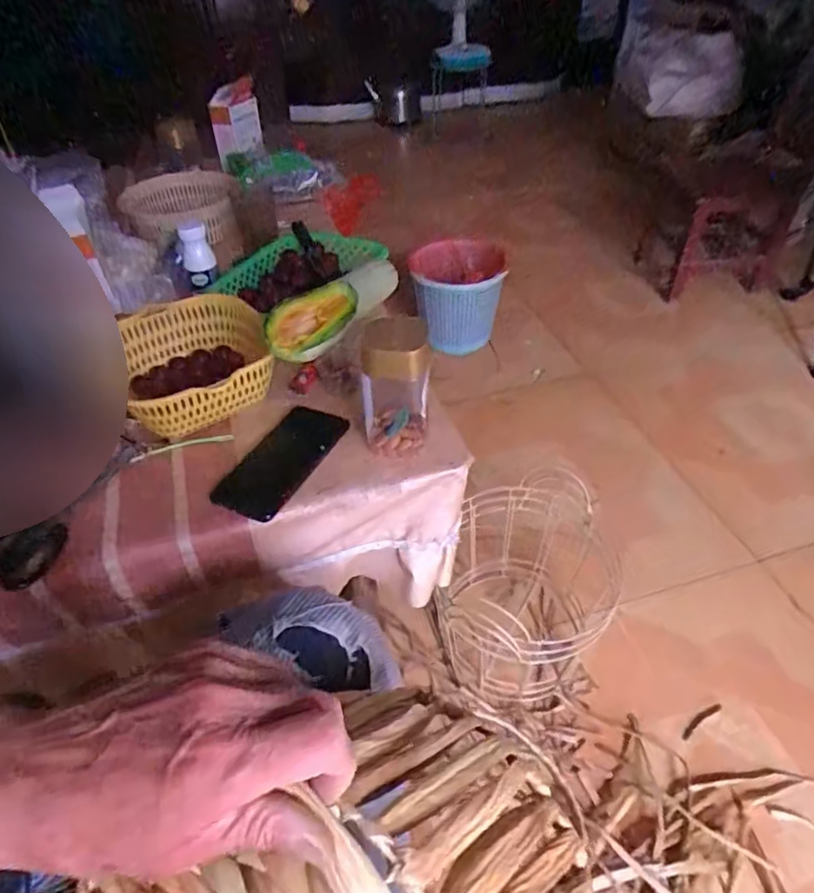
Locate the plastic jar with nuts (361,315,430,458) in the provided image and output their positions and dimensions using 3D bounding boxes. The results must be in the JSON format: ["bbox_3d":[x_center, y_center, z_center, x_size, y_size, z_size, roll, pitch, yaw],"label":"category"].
[{"bbox_3d":[-0.011,-0.057,0.613,0.064,0.129,0.073,-1,43,2],"label":"plastic jar with nuts"}]

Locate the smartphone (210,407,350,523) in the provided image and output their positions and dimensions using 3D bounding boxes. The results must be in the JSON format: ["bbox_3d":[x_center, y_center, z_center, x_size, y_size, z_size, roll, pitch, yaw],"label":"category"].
[{"bbox_3d":[-0.133,0.011,0.642,0.080,0.014,0.164,19,48,22],"label":"smartphone"}]

